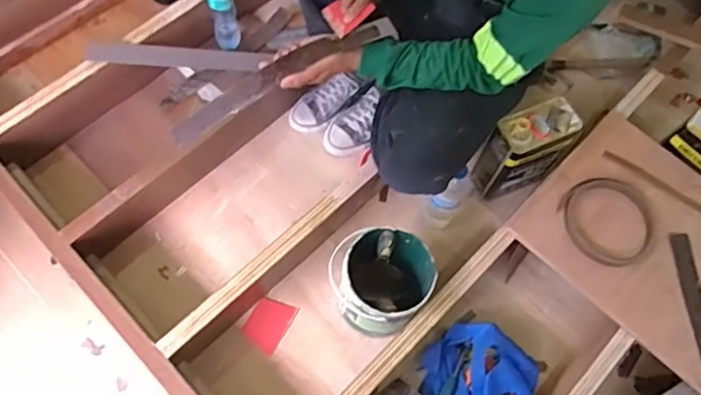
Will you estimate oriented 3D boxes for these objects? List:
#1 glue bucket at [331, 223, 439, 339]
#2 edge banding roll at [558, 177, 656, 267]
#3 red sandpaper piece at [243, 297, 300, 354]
[{"bbox_3d":[0.062,0.176,1.152,0.177,0.195,0.177,43,70,12],"label":"glue bucket"},{"bbox_3d":[0.532,0.044,1.160,0.181,0.025,0.184,2,67,-5],"label":"edge banding roll"},{"bbox_3d":[-0.174,0.267,1.207,0.083,0.009,0.107,27,59,9],"label":"red sandpaper piece"}]

